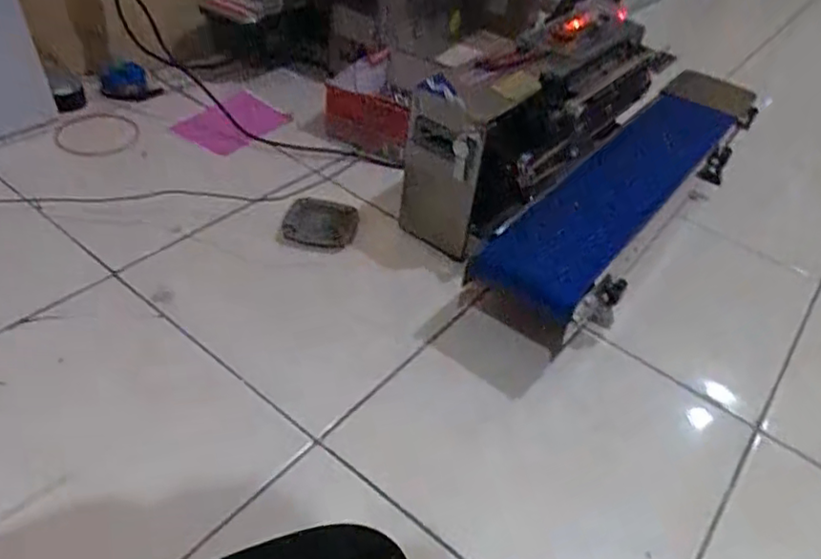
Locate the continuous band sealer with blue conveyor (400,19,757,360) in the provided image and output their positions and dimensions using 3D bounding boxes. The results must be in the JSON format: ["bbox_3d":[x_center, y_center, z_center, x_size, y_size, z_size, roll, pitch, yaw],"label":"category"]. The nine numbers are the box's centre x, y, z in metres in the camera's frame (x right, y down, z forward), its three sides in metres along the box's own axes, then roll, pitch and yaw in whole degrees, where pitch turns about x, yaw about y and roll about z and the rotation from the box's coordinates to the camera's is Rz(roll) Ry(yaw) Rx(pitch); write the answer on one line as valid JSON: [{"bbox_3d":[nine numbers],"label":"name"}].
[{"bbox_3d":[0.283,-0.183,1.062,0.383,0.308,0.691,34,46,24],"label":"continuous band sealer with blue conveyor"}]

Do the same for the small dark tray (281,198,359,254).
[{"bbox_3d":[-0.143,-0.086,1.025,0.115,0.083,0.029,11,5,-19],"label":"small dark tray"}]

